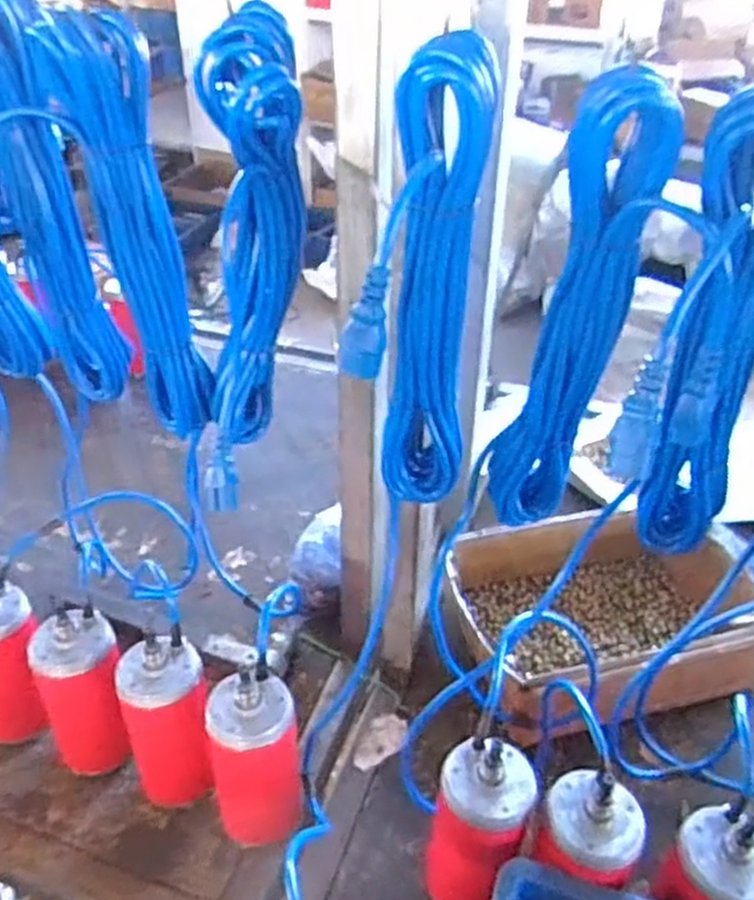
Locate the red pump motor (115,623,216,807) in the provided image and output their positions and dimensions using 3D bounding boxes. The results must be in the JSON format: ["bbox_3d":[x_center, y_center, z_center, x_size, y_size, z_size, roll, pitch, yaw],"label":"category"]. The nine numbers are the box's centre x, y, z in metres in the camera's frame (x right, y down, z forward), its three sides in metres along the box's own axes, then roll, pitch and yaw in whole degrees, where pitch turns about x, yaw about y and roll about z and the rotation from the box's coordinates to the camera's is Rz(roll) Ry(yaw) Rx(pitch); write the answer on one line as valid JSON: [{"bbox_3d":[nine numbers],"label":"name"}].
[{"bbox_3d":[-0.196,0.273,0.741,0.080,0.191,0.085,-13,39,-19],"label":"red pump motor"}]

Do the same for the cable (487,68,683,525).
[{"bbox_3d":[0.136,-0.074,0.532,0.064,0.334,0.060,-6,37,-10],"label":"cable"}]

